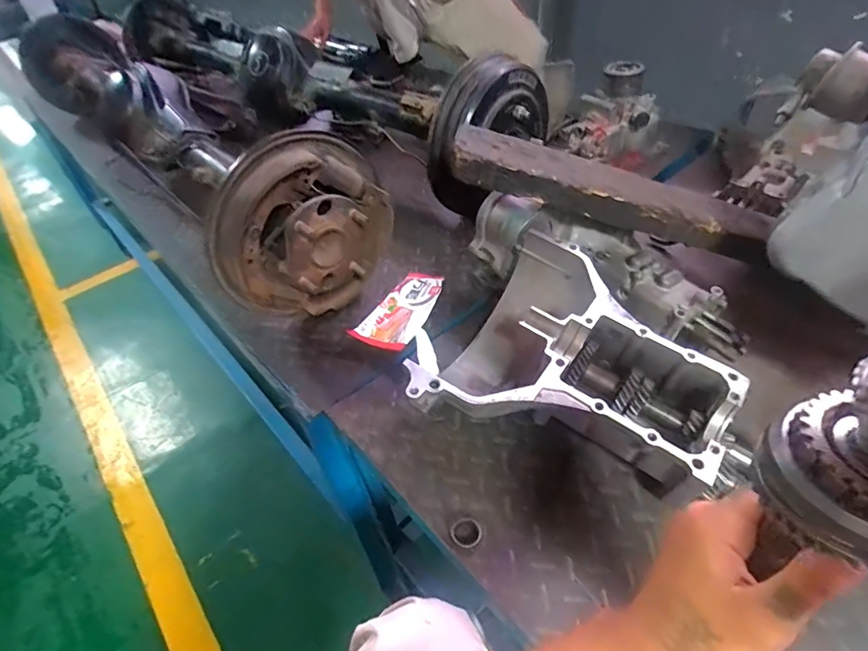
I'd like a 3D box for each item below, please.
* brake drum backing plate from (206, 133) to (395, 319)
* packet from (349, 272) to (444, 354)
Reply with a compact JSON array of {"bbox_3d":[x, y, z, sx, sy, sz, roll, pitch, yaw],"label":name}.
[{"bbox_3d":[-0.166,-0.122,0.677,0.267,0.254,0.093,-35,51,-27],"label":"brake drum backing plate"},{"bbox_3d":[-0.044,-0.027,0.725,0.085,0.018,0.169,18,49,23],"label":"packet"}]

